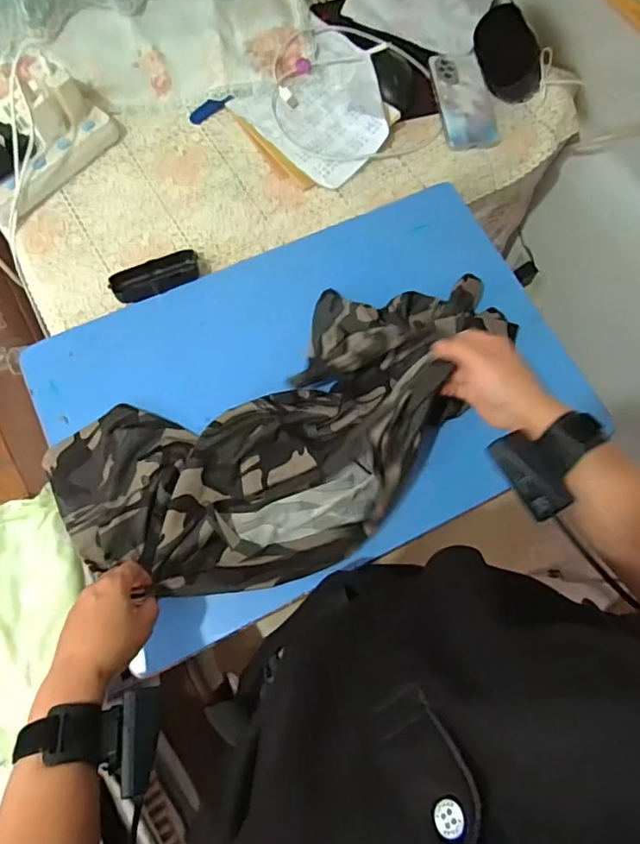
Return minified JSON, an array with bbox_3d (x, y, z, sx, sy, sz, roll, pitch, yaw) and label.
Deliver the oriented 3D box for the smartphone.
[{"bbox_3d":[0.211,-0.474,0.771,0.079,0.013,0.172,-8,75,-8],"label":"smartphone"}]

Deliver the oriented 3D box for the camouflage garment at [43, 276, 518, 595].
[{"bbox_3d":[-0.013,-0.001,0.549,0.528,0.114,0.254,-29,76,-10],"label":"camouflage garment"}]

